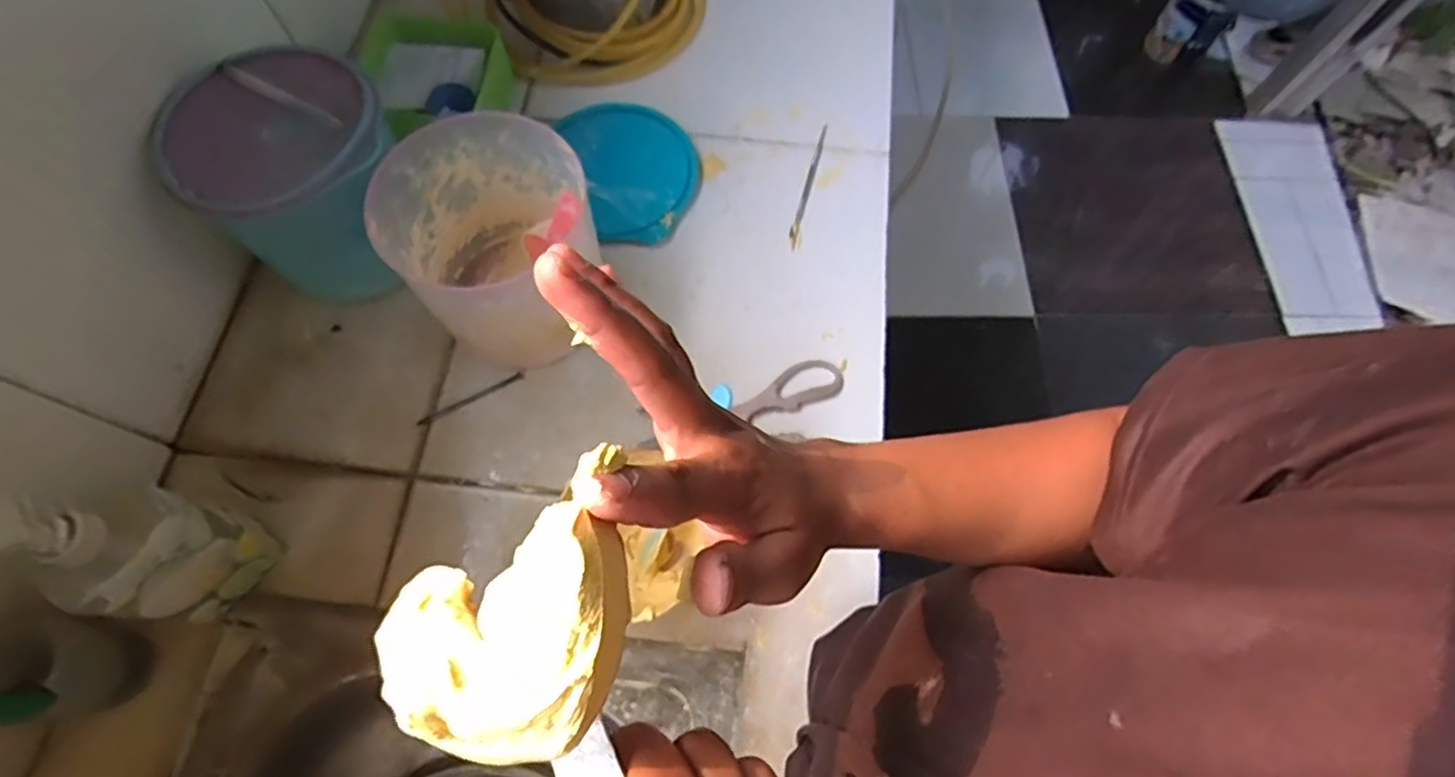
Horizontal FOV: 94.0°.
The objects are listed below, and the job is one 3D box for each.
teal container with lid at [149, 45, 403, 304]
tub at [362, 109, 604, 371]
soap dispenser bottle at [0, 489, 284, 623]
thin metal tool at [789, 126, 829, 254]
[{"bbox_3d":[-0.366,-0.172,0.613,0.168,0.165,0.146,1,68,-2],"label":"teal container with lid"},{"bbox_3d":[-0.202,-0.126,0.592,0.145,0.152,0.158,33,71,10],"label":"tub"},{"bbox_3d":[-0.392,0.115,0.464,0.053,0.199,0.088,16,68,4],"label":"soap dispenser bottle"},{"bbox_3d":[0.085,-0.212,0.709,0.009,0.012,0.155,16,68,4],"label":"thin metal tool"}]

